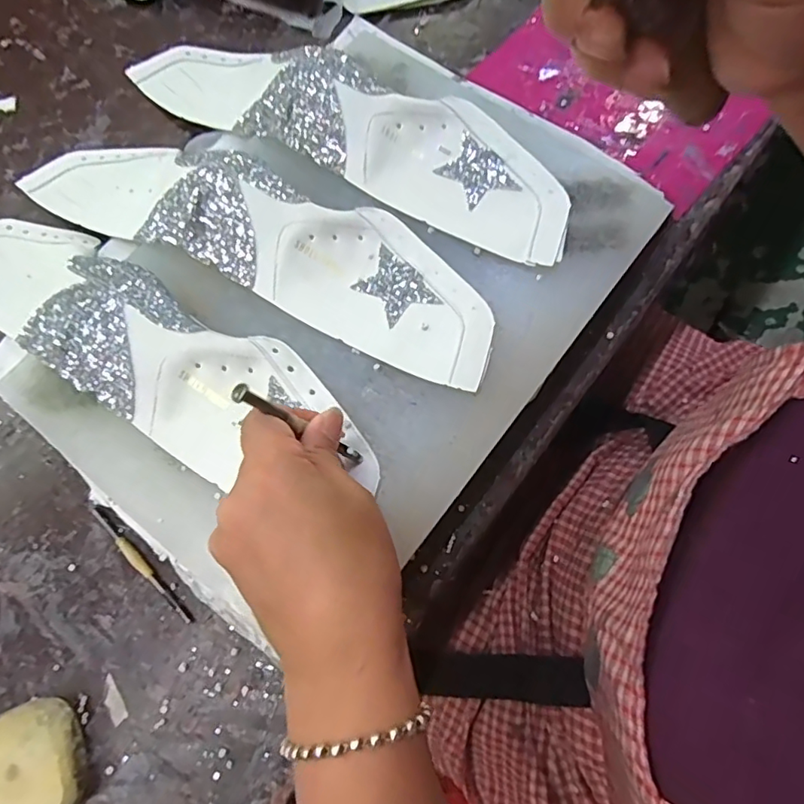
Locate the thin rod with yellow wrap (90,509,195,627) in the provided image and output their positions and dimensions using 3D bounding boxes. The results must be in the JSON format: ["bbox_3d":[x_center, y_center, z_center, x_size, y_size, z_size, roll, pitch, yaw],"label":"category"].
[{"bbox_3d":[-0.167,0.104,0.348,0.098,0.004,0.008,42,79,14],"label":"thin rod with yellow wrap"}]

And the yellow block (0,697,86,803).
[{"bbox_3d":[-0.212,0.206,0.308,0.056,0.024,0.062,-20,73,-4],"label":"yellow block"}]

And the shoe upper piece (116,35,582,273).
[{"bbox_3d":[-0.053,-0.208,0.406,0.387,0.071,0.087,32,77,12],"label":"shoe upper piece"}]

